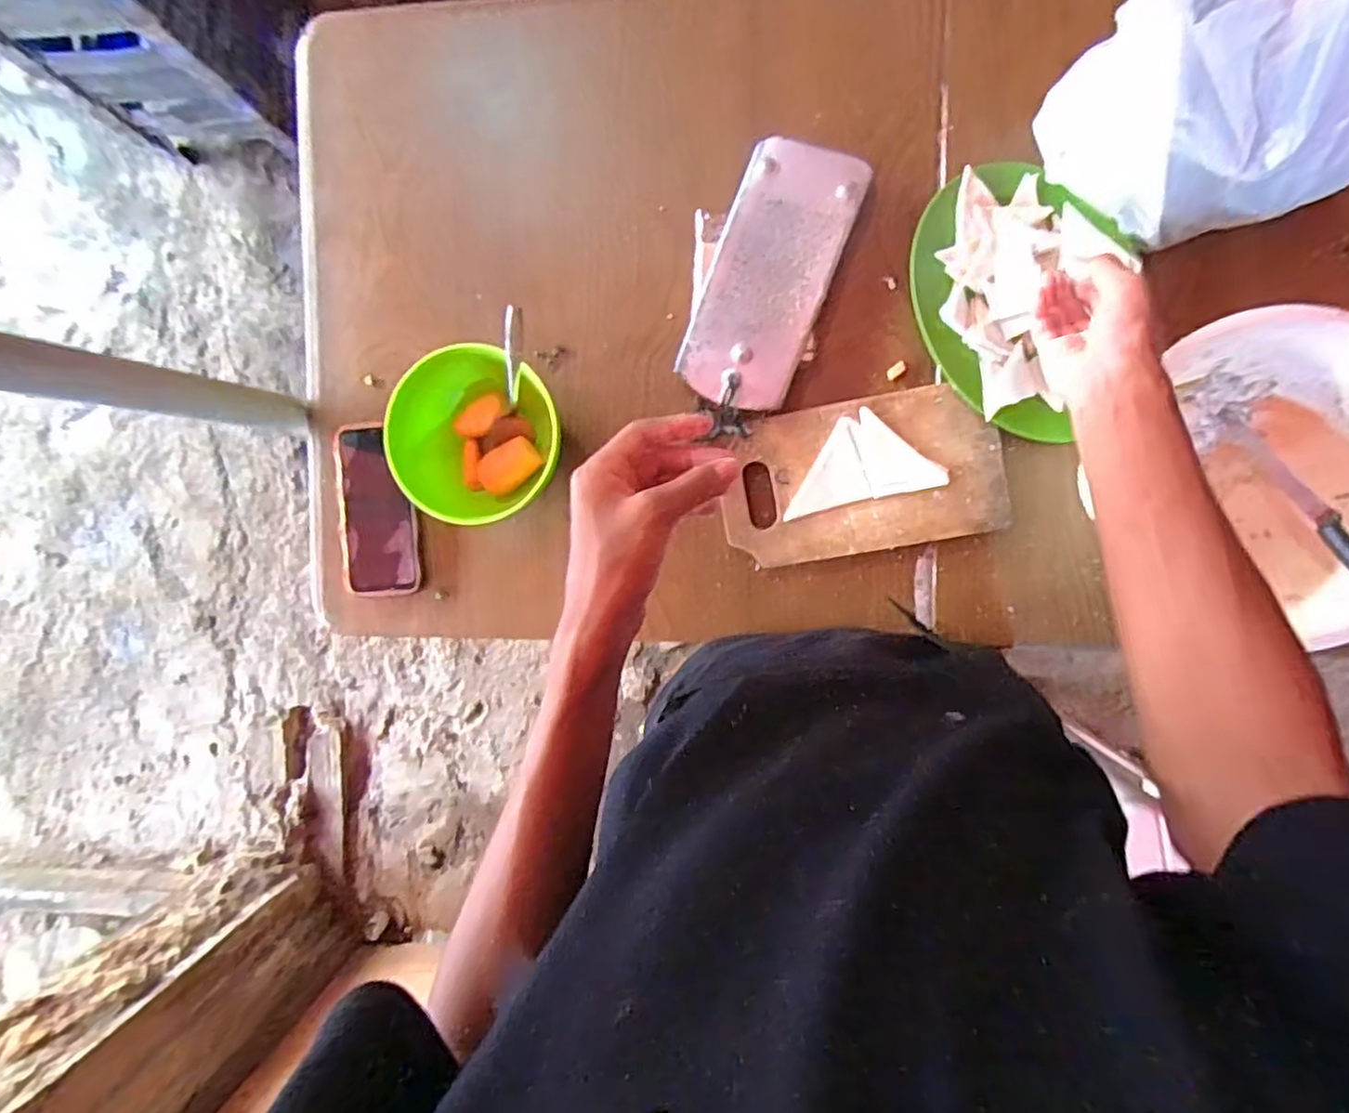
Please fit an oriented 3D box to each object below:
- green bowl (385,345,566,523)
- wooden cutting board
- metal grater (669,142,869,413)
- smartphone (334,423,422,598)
[{"bbox_3d":[-0.175,-0.104,0.616,0.143,0.081,0.149,0,93,5],"label":"green bowl"},{"bbox_3d":[0.168,-0.072,0.612,0.240,0.016,0.135,-9,92,5],"label":"wooden cutting board"},{"bbox_3d":[0.086,-0.251,0.612,0.106,0.018,0.233,21,94,3],"label":"metal grater"},{"bbox_3d":[-0.295,-0.046,0.670,0.076,0.012,0.170,-5,92,5],"label":"smartphone"}]

